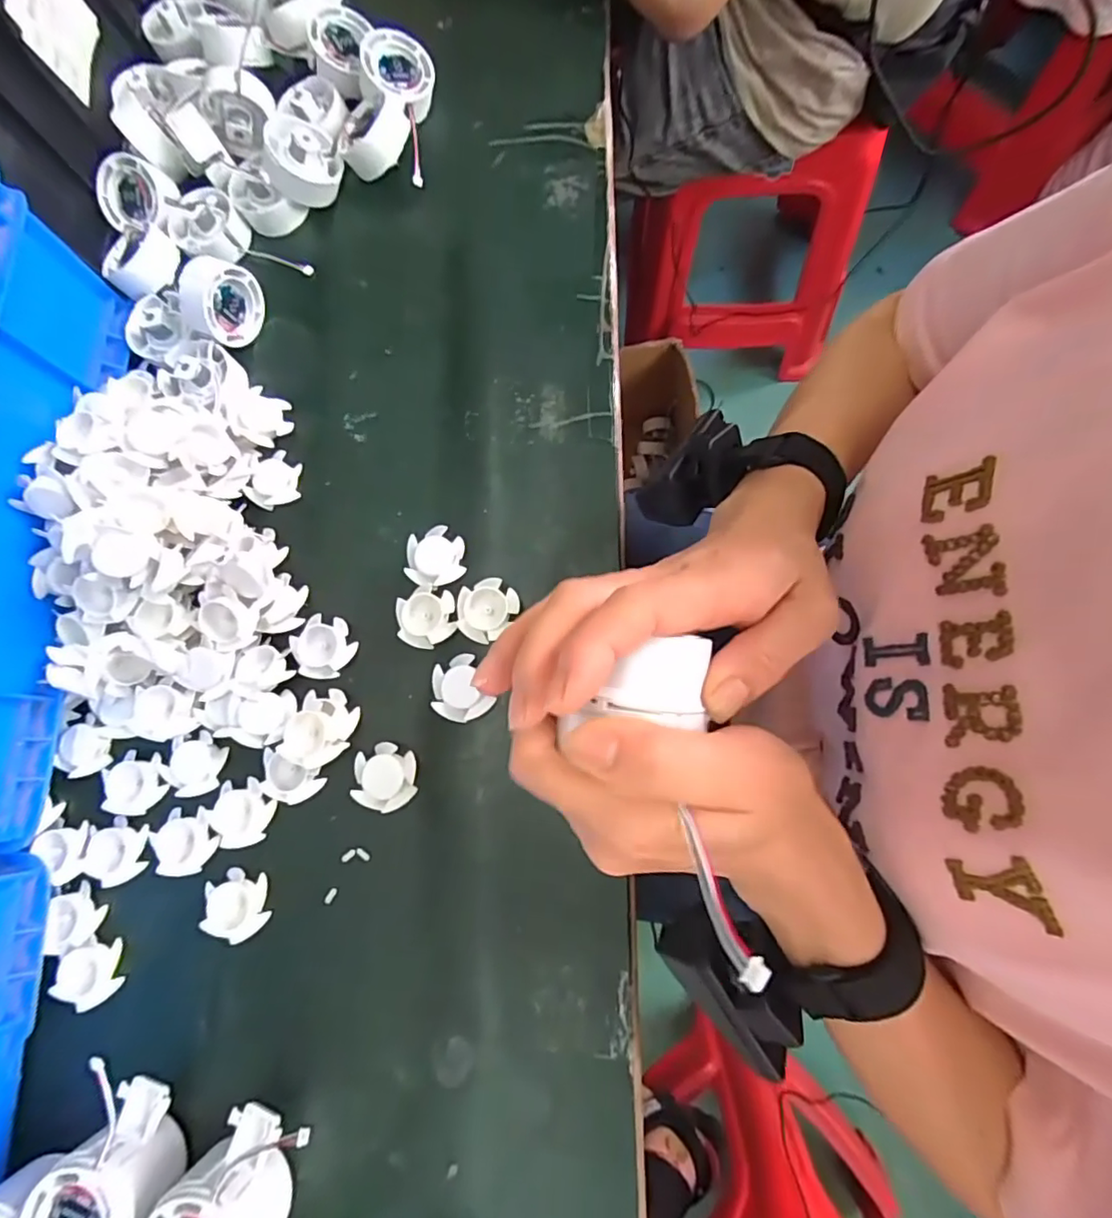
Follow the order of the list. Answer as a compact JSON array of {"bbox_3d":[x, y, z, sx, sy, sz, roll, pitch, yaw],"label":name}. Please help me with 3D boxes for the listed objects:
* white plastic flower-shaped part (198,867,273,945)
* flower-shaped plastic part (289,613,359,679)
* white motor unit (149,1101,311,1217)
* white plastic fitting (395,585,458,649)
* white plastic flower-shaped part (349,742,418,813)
[{"bbox_3d":[-0.198,0.184,0.362,0.036,0.009,0.038,2,79,6],"label":"white plastic flower-shaped part"},{"bbox_3d":[-0.153,0.025,0.383,0.036,0.011,0.040,39,85,12],"label":"flower-shaped plastic part"},{"bbox_3d":[-0.169,0.312,0.310,0.059,0.047,0.090,37,86,13],"label":"white motor unit"},{"bbox_3d":[-0.084,0.006,0.384,0.037,0.018,0.039,-1,78,6],"label":"white plastic fitting"},{"bbox_3d":[-0.107,0.106,0.368,0.038,0.014,0.040,-8,78,4],"label":"white plastic flower-shaped part"}]

